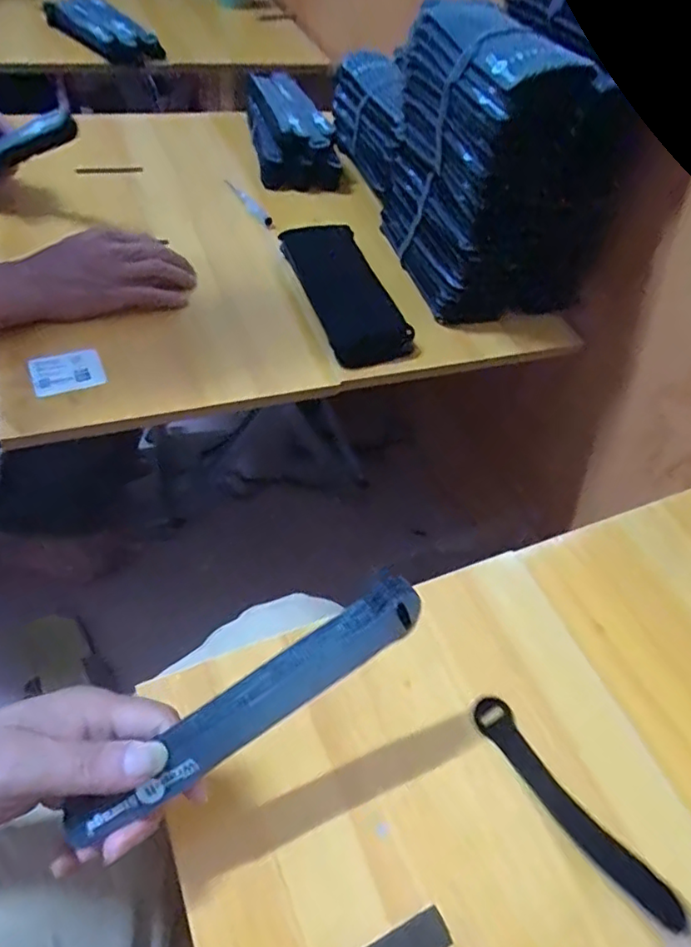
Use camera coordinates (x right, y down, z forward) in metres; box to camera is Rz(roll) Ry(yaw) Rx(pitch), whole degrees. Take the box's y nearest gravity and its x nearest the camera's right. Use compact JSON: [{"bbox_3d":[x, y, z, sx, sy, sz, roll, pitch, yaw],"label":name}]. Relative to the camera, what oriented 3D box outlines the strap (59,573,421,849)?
[{"bbox_3d":[-0.047,0.117,0.293,0.195,0.019,0.026,-34,61,-9],"label":"strap"}]

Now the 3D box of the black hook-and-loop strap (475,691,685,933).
[{"bbox_3d":[0.140,0.206,0.366,0.024,0.007,0.152,-31,60,-25],"label":"black hook-and-loop strap"}]

